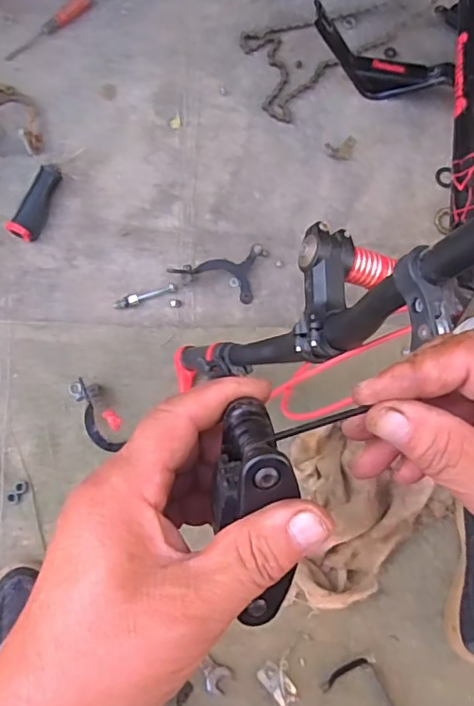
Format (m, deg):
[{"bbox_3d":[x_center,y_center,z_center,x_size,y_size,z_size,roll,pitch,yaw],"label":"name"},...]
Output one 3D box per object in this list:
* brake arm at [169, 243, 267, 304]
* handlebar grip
[{"bbox_3d":[-0.022,-0.120,0.725,0.110,0.021,0.079,20,82,0],"label":"brake arm"},{"bbox_3d":[-0.257,-0.196,0.725,0.036,0.026,0.104,24,82,1],"label":"handlebar grip"}]

